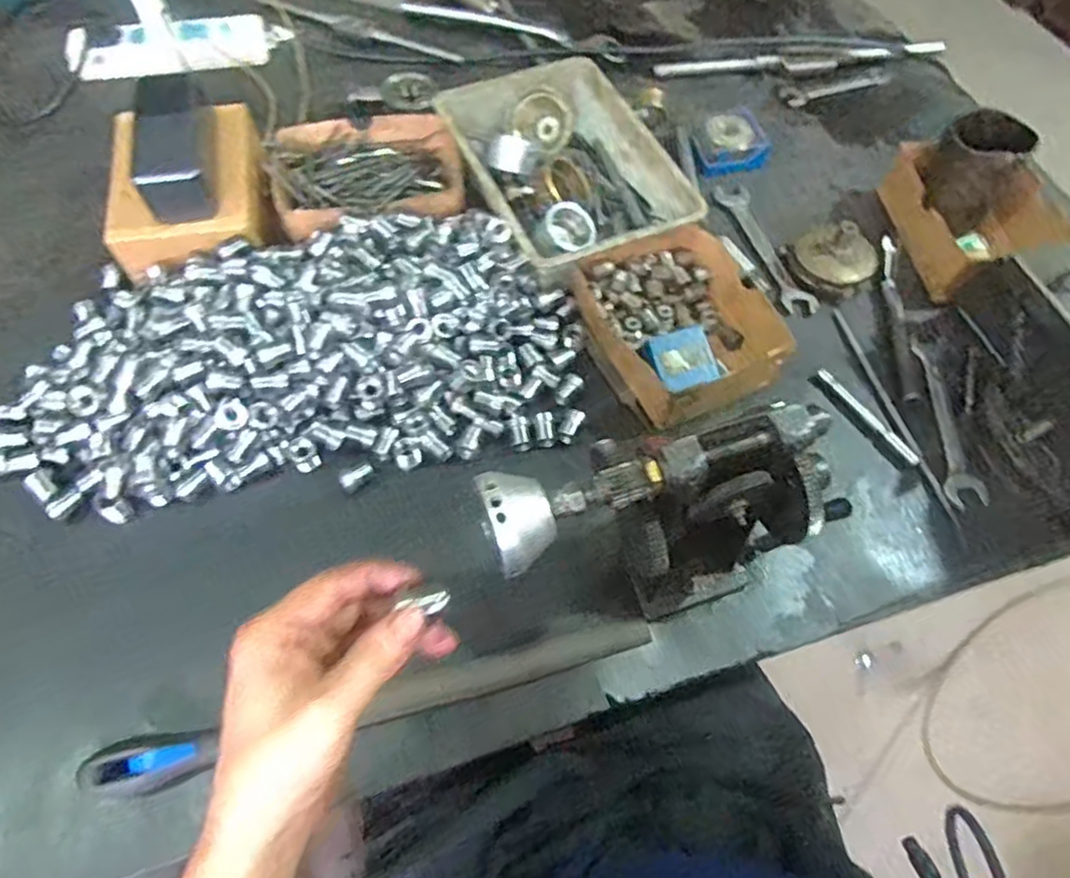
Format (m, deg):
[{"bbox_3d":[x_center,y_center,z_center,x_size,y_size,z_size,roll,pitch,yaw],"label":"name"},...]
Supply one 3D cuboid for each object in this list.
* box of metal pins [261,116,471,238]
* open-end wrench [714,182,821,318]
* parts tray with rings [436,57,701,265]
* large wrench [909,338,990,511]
[{"bbox_3d":[-0.159,-0.254,0.649,0.174,0.042,0.138,-15,62,-11],"label":"box of metal pins"},{"bbox_3d":[0.230,-0.191,0.673,0.036,0.008,0.177,-15,62,-11],"label":"open-end wrench"},{"bbox_3d":[0.024,-0.261,0.650,0.169,0.050,0.236,-22,63,-15],"label":"parts tray with rings"},{"bbox_3d":[0.354,-0.017,0.584,0.031,0.006,0.163,3,60,-1],"label":"large wrench"}]

